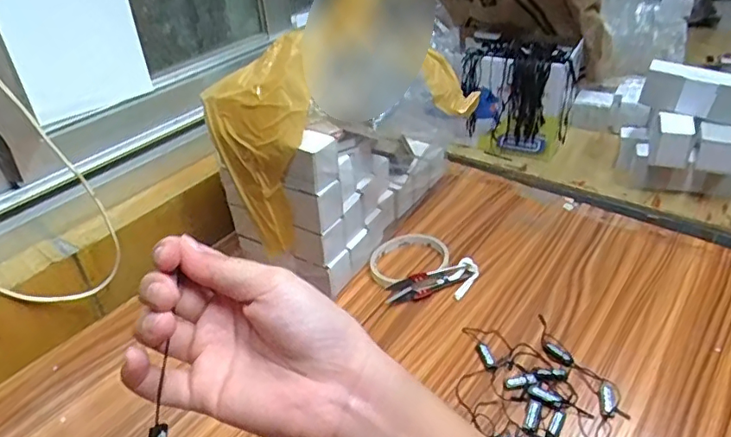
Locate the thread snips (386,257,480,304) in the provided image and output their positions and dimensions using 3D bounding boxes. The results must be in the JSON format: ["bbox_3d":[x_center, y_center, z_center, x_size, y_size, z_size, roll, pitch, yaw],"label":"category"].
[{"bbox_3d":[0.074,0.069,0.575,0.101,0.021,0.034,-16,36,-15],"label":"thread snips"}]

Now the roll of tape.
[{"bbox_3d":[0.049,0.047,0.617,0.090,0.016,0.090,-3,35,2],"label":"roll of tape"}]

